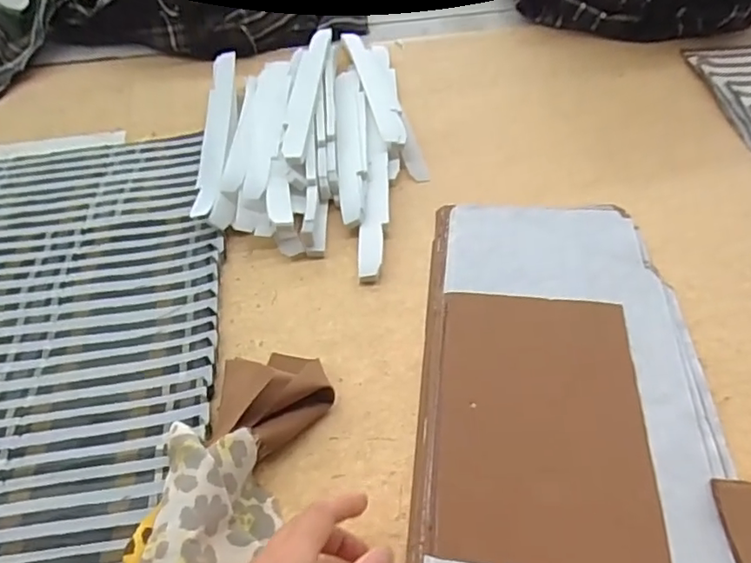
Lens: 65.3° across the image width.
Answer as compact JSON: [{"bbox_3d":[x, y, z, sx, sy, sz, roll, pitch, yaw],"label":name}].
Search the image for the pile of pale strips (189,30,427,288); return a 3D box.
[{"bbox_3d":[-0.067,-0.150,0.590,0.215,0.038,0.366,-7,49,-4],"label":"pile of pale strips"}]

